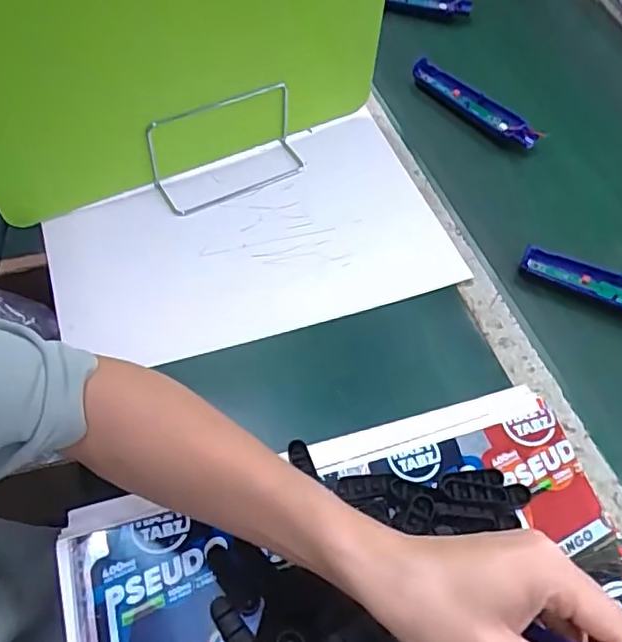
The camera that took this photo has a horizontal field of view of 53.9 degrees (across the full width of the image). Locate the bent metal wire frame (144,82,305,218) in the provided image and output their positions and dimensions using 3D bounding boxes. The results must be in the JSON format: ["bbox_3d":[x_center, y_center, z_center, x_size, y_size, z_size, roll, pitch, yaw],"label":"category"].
[{"bbox_3d":[-0.078,-0.174,0.602,0.154,0.082,0.063,-26,64,-19],"label":"bent metal wire frame"}]

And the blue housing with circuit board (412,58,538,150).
[{"bbox_3d":[0.192,-0.253,0.717,0.030,0.024,0.173,-35,67,-23],"label":"blue housing with circuit board"}]

